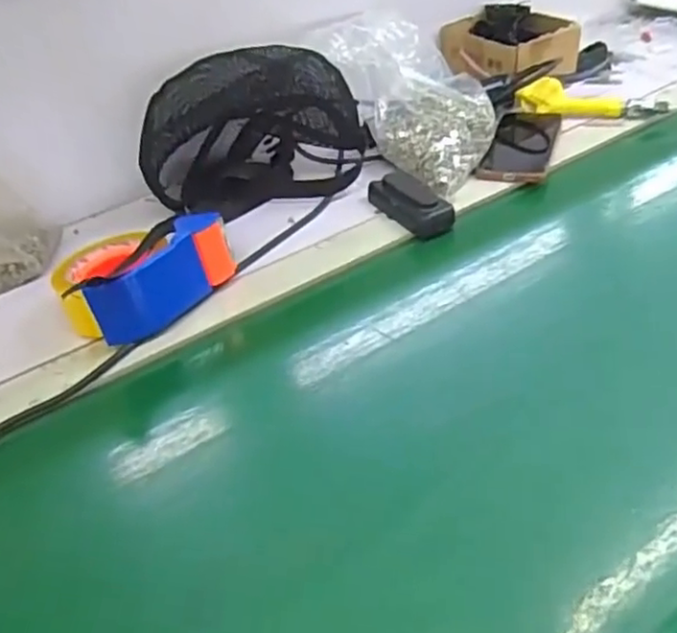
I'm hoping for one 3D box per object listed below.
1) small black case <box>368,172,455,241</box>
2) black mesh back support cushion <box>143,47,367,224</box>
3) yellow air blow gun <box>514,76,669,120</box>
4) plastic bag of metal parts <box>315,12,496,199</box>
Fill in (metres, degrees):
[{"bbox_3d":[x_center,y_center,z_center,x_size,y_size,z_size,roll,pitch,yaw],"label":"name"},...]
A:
[{"bbox_3d":[0.073,-0.121,0.703,0.047,0.032,0.094,-23,42,-21],"label":"small black case"},{"bbox_3d":[-0.108,-0.226,0.756,0.234,0.161,0.114,-16,40,-12],"label":"black mesh back support cushion"},{"bbox_3d":[0.317,-0.271,0.844,0.179,0.039,0.056,14,43,24],"label":"yellow air blow gun"},{"bbox_3d":[0.091,-0.254,0.772,0.174,0.150,0.169,16,43,25],"label":"plastic bag of metal parts"}]

